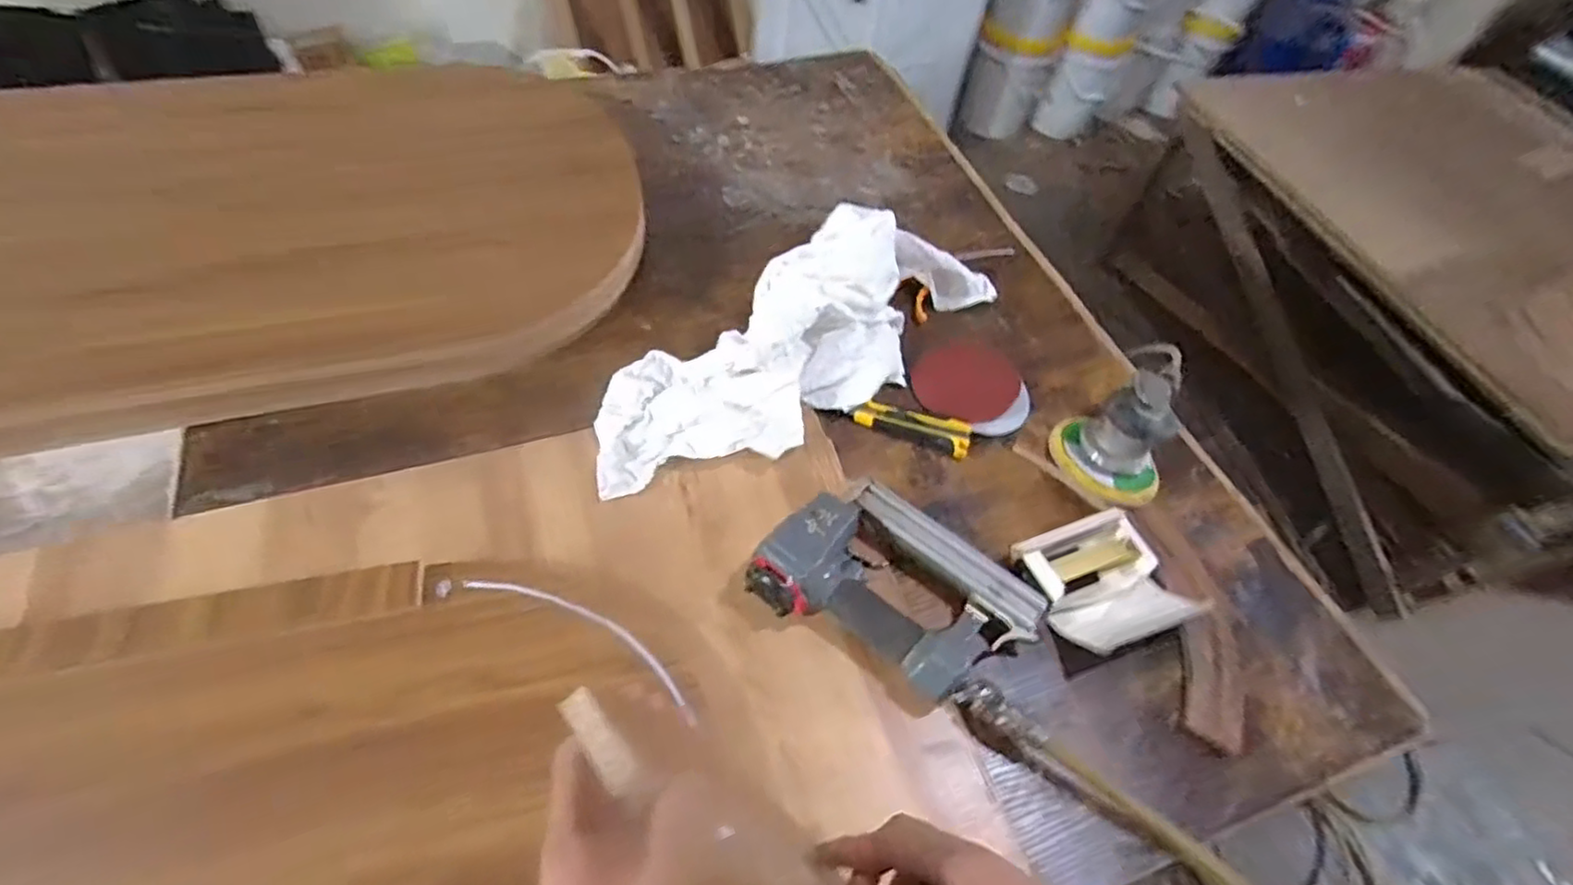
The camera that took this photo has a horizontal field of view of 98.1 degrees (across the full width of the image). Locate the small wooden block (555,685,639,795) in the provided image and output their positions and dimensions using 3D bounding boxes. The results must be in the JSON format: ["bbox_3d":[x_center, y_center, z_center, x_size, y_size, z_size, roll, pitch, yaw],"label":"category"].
[{"bbox_3d":[-0.074,0.119,0.273,0.013,0.006,0.043,-35,77,-26],"label":"small wooden block"}]

